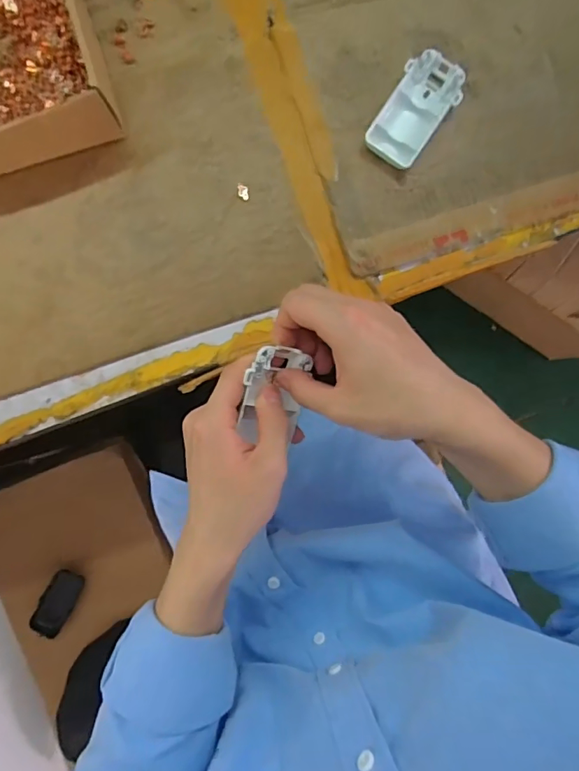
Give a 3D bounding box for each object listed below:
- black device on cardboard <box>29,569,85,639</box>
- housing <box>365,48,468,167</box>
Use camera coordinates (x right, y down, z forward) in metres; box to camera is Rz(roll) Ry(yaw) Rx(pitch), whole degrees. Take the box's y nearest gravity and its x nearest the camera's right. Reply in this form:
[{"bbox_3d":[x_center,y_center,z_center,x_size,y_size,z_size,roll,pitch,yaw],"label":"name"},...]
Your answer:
[{"bbox_3d":[-0.390,0.366,0.819,0.058,0.016,0.112,33,80,-35],"label":"black device on cardboard"},{"bbox_3d":[0.106,-0.233,0.411,0.050,0.016,0.094,39,90,-1],"label":"housing"}]

